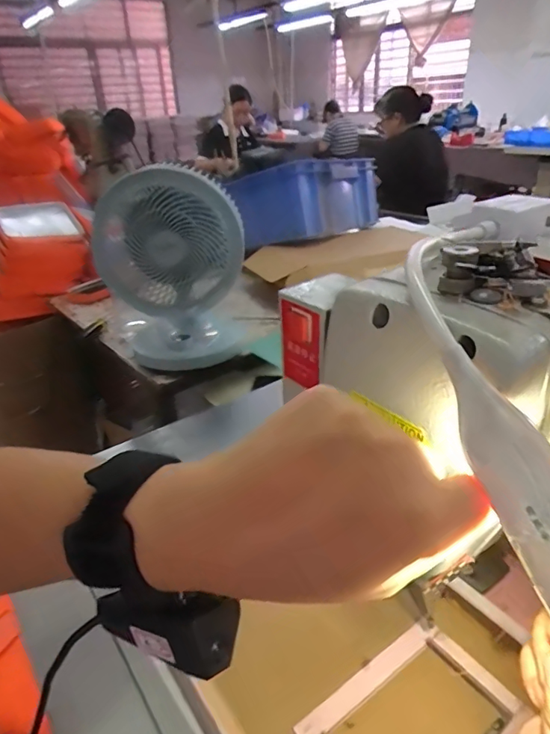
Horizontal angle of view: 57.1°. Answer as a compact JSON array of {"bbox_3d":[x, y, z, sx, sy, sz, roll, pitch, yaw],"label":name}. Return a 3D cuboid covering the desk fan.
[{"bbox_3d":[-0.183,-0.176,0.871,0.218,0.308,0.228,-10,29,-12],"label":"desk fan"}]

